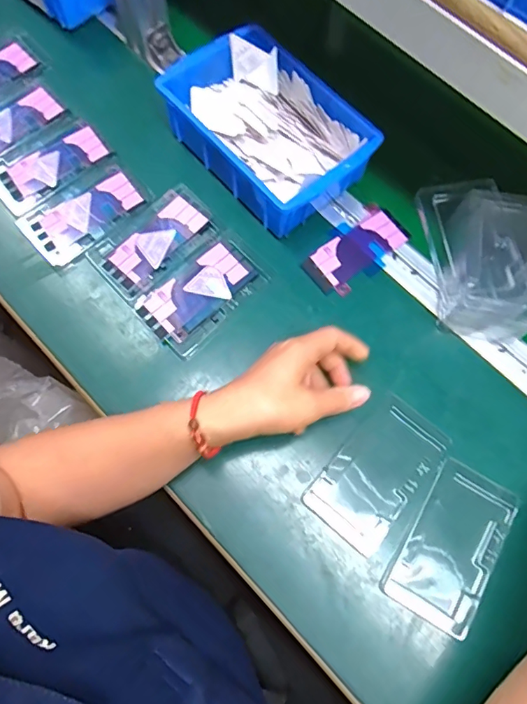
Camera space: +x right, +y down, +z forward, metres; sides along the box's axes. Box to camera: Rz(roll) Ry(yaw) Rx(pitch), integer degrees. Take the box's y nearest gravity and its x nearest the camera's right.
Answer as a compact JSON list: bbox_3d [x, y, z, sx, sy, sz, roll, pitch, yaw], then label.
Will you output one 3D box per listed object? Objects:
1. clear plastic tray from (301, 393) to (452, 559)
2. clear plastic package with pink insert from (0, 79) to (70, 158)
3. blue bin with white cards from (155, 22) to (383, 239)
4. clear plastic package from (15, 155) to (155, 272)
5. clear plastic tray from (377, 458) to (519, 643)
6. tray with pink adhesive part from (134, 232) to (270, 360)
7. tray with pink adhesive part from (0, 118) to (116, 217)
[{"bbox_3d":[0.102,0.105,0.422,0.075,0.010,0.125,40,75,11],"label":"clear plastic tray"},{"bbox_3d":[-0.283,-0.252,0.524,0.129,0.005,0.076,-40,77,-14],"label":"clear plastic package with pink insert"},{"bbox_3d":[0.005,-0.228,0.498,0.139,0.063,0.204,-41,78,-14],"label":"blue bin with white cards"},{"bbox_3d":[-0.182,-0.147,0.493,0.125,0.006,0.074,-42,78,-14],"label":"clear plastic package"},{"bbox_3d":[0.159,0.162,0.405,0.073,0.009,0.127,30,73,8],"label":"clear plastic tray"},{"bbox_3d":[-0.058,-0.057,0.469,0.119,0.005,0.075,-42,78,-14],"label":"tray with pink adhesive part"},{"bbox_3d":[-0.228,-0.201,0.509,0.125,0.005,0.070,-38,77,-13],"label":"tray with pink adhesive part"}]

